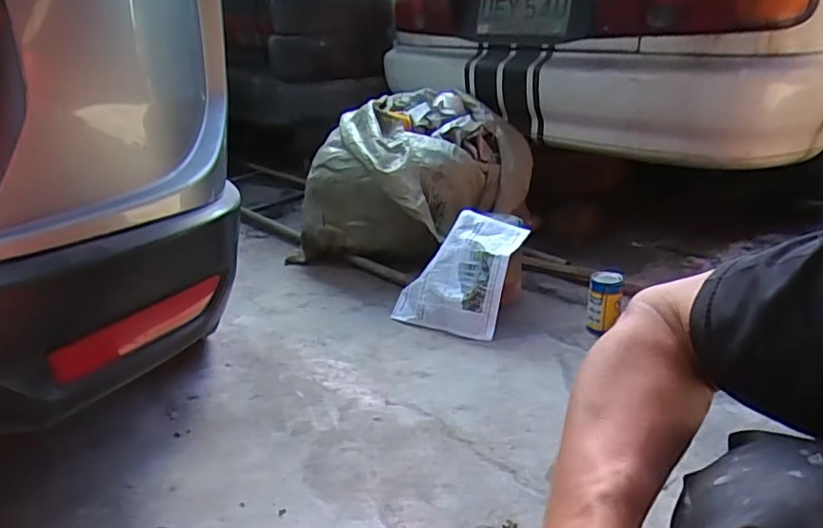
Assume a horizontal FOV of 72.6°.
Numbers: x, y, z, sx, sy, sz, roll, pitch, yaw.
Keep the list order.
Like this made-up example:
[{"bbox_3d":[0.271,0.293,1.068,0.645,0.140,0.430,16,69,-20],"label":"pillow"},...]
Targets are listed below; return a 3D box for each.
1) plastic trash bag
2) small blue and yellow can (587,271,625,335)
[{"bbox_3d":[0.031,-0.265,1.858,0.644,0.492,0.585,8,25,28],"label":"plastic trash bag"},{"bbox_3d":[0.440,0.090,1.281,0.071,0.134,0.058,3,23,19],"label":"small blue and yellow can"}]

